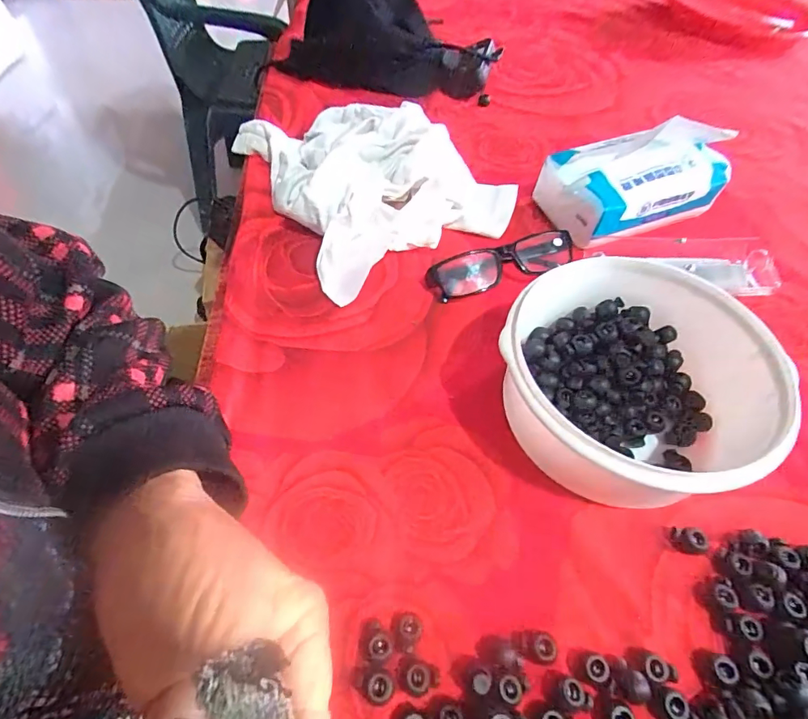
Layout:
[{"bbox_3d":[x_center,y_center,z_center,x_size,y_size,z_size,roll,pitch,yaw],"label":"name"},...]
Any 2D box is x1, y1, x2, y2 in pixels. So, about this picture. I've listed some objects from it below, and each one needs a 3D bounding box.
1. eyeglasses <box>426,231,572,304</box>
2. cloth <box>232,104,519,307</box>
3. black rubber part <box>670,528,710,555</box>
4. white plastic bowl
[{"bbox_3d":[0.084,-0.084,0.404,0.126,0.029,0.038,-17,56,-15],"label":"eyeglasses"},{"bbox_3d":[-0.030,-0.196,0.463,0.229,0.056,0.259,-27,59,-21],"label":"cloth"},{"bbox_3d":[0.173,0.109,0.279,0.016,0.014,0.012,13,54,7],"label":"black rubber part"},{"bbox_3d":[0.152,0.019,0.305,0.155,0.076,0.160,1,53,-2],"label":"white plastic bowl"}]

